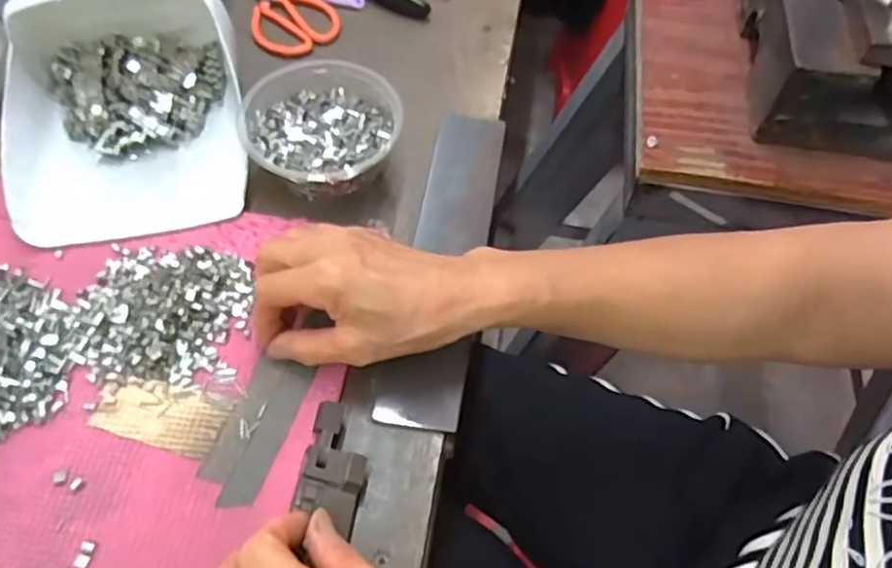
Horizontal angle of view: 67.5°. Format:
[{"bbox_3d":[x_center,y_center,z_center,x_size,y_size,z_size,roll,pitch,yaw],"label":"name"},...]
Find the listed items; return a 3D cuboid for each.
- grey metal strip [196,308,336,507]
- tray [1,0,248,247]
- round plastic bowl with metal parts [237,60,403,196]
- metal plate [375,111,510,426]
[{"bbox_3d":[-0.107,0.081,0.377,0.033,0.005,0.083,18,61,6],"label":"grey metal strip"},{"bbox_3d":[-0.221,-0.131,0.453,0.154,0.073,0.177,-10,60,-10],"label":"tray"},{"bbox_3d":[-0.087,-0.101,0.466,0.103,0.047,0.104,2,59,-3],"label":"round plastic bowl with metal parts"},{"bbox_3d":[0.001,-0.022,0.451,0.051,0.007,0.245,8,61,5],"label":"metal plate"}]

